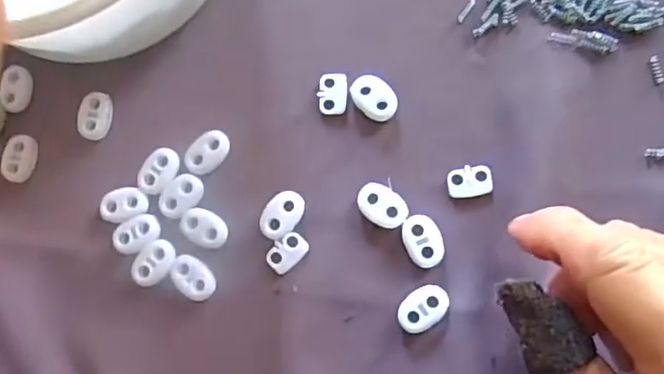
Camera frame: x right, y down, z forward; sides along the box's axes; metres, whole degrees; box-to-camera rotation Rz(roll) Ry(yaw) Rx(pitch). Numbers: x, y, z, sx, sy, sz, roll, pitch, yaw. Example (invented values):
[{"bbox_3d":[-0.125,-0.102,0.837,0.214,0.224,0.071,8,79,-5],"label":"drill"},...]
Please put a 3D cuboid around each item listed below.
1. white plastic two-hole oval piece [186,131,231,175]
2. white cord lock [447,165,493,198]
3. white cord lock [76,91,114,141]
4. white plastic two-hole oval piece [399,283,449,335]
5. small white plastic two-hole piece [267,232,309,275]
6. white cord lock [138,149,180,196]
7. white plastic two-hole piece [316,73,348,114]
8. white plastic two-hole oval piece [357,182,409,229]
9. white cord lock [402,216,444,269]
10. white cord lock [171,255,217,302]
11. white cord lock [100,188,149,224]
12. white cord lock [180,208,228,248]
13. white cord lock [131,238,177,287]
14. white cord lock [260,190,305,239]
[{"bbox_3d":[-0.057,-0.016,0.277,0.015,0.004,0.023,43,89,9],"label":"white plastic two-hole oval piece"},{"bbox_3d":[0.060,-0.002,0.262,0.019,0.004,0.013,-7,83,5],"label":"white cord lock"},{"bbox_3d":[-0.111,-0.034,0.285,0.015,0.006,0.023,16,86,8],"label":"white cord lock"},{"bbox_3d":[0.039,0.052,0.258,0.016,0.004,0.023,43,89,9],"label":"white plastic two-hole oval piece"},{"bbox_3d":[-0.020,0.029,0.268,0.013,0.004,0.019,44,90,9],"label":"small white plastic two-hole piece"},{"bbox_3d":[-0.080,-0.008,0.277,0.015,0.004,0.022,40,89,9],"label":"white cord lock"},{"bbox_3d":[0.000,-0.042,0.274,0.013,0.004,0.019,1,84,6],"label":"white plastic two-hole piece"},{"bbox_3d":[0.022,0.008,0.266,0.023,0.004,0.016,44,90,9],"label":"white plastic two-hole oval piece"},{"bbox_3d":[0.040,0.023,0.261,0.016,0.004,0.022,-19,82,4],"label":"white cord lock"},{"bbox_3d":[-0.062,0.040,0.270,0.015,0.004,0.023,-43,81,0],"label":"white cord lock"},{"bbox_3d":[-0.095,0.008,0.278,0.021,0.004,0.015,-19,82,4],"label":"white cord lock"},{"bbox_3d":[-0.058,0.018,0.272,0.022,0.004,0.015,28,87,8],"label":"white cord lock"},{"bbox_3d":[-0.081,0.034,0.272,0.015,0.004,0.022,39,89,9],"label":"white cord lock"},{"bbox_3d":[-0.022,0.012,0.269,0.015,0.004,0.023,28,87,8],"label":"white cord lock"}]

